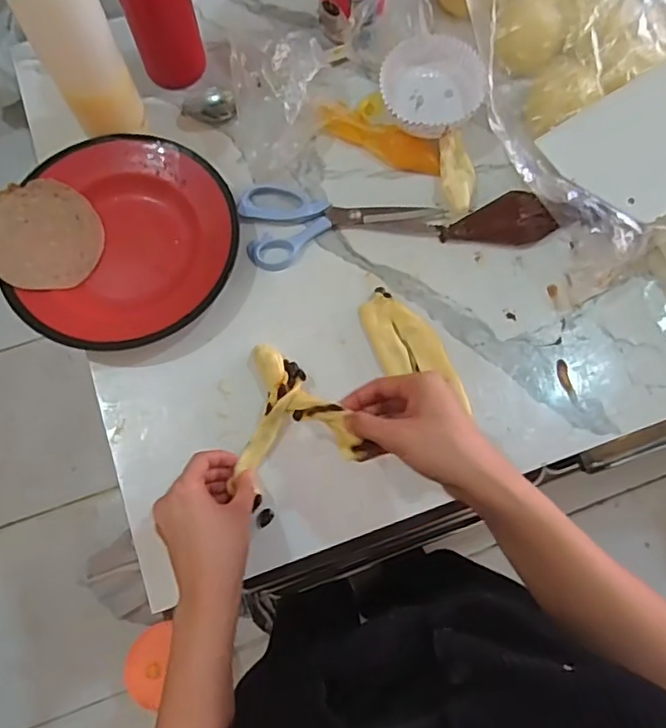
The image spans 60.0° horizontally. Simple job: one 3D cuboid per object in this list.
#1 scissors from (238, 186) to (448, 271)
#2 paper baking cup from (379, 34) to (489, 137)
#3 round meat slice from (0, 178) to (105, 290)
[{"bbox_3d":[0.005,-0.125,0.552,0.193,0.012,0.079,6,73,1],"label":"scissors"},{"bbox_3d":[0.097,-0.271,0.565,0.098,0.036,0.093,0,73,-1],"label":"paper baking cup"},{"bbox_3d":[-0.267,-0.119,0.533,0.099,0.007,0.101,4,78,-20],"label":"round meat slice"}]

